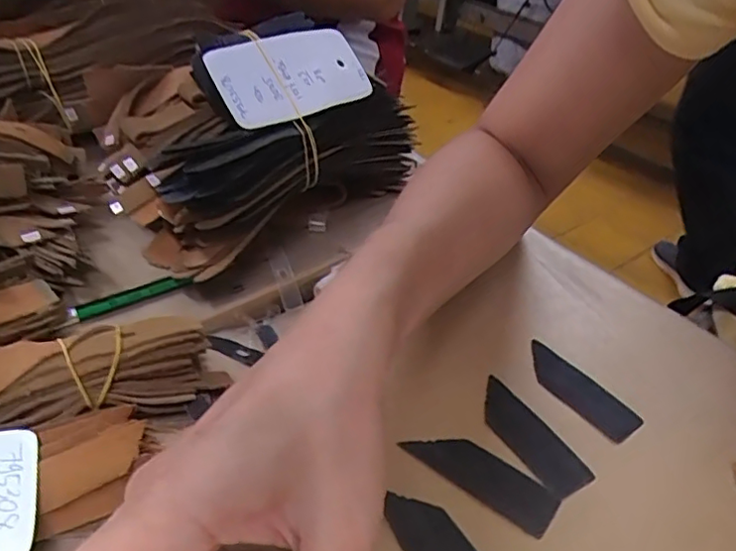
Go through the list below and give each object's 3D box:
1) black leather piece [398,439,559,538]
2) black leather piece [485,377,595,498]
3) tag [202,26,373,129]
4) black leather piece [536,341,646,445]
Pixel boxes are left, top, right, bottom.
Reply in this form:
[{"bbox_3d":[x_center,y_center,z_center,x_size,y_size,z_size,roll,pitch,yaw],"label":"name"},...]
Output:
[{"bbox_3d":[0.047,0.084,0.256,0.063,0.004,0.024,25,40,25],"label":"black leather piece"},{"bbox_3d":[0.072,0.071,0.275,0.025,0.004,0.063,-16,42,-27],"label":"black leather piece"},{"bbox_3d":[-0.046,-0.123,0.369,0.097,0.012,0.056,-29,83,-35],"label":"tag"},{"bbox_3d":[0.104,0.056,0.302,0.022,0.004,0.063,-22,45,-33],"label":"black leather piece"}]

